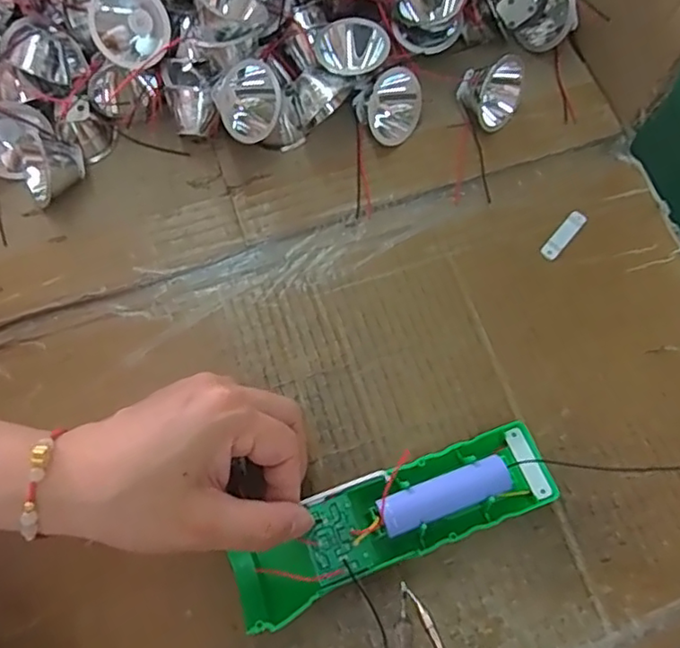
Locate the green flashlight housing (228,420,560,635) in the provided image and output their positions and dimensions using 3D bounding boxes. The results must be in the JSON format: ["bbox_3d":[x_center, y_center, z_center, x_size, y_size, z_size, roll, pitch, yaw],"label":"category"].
[{"bbox_3d":[0.026,0.093,0.287,0.159,0.017,0.045,-22,74,-9],"label":"green flashlight housing"}]

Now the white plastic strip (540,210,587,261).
[{"bbox_3d":[0.132,-0.053,0.352,0.009,0.004,0.036,40,74,13],"label":"white plastic strip"}]

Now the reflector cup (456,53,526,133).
[{"bbox_3d":[0.092,-0.143,0.358,0.036,0.037,0.034,0,69,0],"label":"reflector cup"}]

